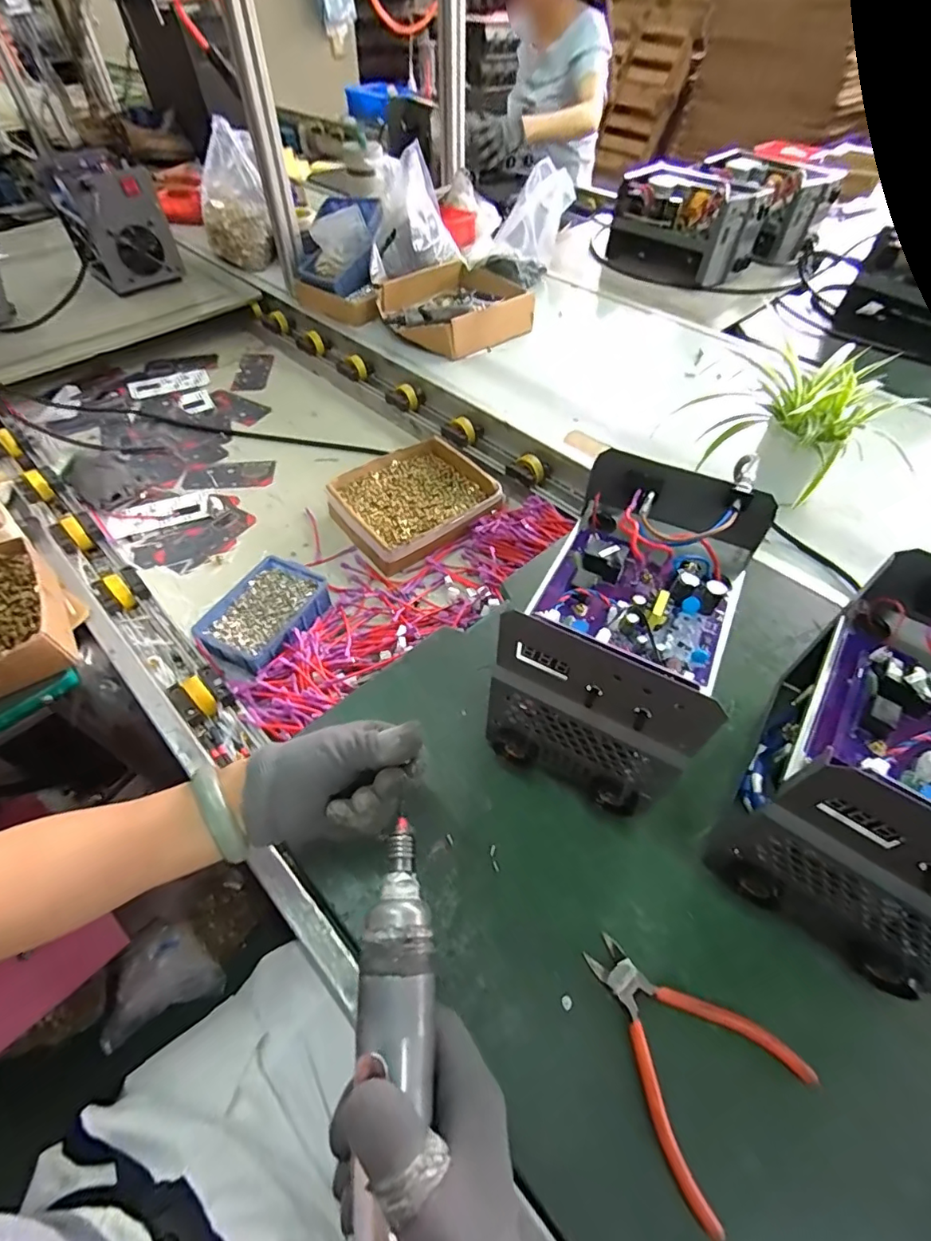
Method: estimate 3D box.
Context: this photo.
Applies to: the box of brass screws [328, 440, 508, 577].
[{"bbox_3d":[-0.081,-0.185,0.801,0.230,0.050,0.202,-28,58,-21],"label":"box of brass screws"}]

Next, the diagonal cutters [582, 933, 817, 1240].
[{"bbox_3d":[0.139,0.282,0.346,0.110,0.016,0.137,-35,60,-24],"label":"diagonal cutters"}]

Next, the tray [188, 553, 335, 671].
[{"bbox_3d":[-0.248,-0.004,0.657,0.102,0.049,0.150,25,56,17],"label":"tray"}]

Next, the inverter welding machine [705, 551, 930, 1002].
[{"bbox_3d":[0.308,0.110,0.374,0.145,0.197,0.220,30,58,21],"label":"inverter welding machine"}]

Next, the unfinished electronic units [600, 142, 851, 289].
[{"bbox_3d":[0.586,-0.933,1.203,0.434,0.161,0.289,-26,57,-19],"label":"unfinished electronic units"}]

